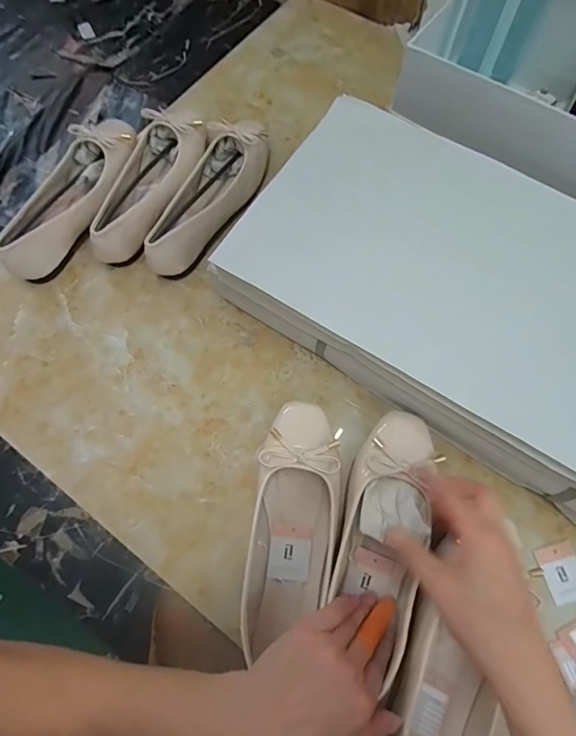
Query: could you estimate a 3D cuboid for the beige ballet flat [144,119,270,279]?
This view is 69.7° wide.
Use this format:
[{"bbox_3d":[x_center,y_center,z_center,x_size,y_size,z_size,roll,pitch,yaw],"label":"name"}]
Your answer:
[{"bbox_3d":[-0.094,-0.205,0.507,0.085,0.061,0.218,19,72,7],"label":"beige ballet flat"}]

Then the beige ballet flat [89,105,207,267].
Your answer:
[{"bbox_3d":[-0.167,-0.225,0.514,0.079,0.066,0.219,13,71,5],"label":"beige ballet flat"}]

